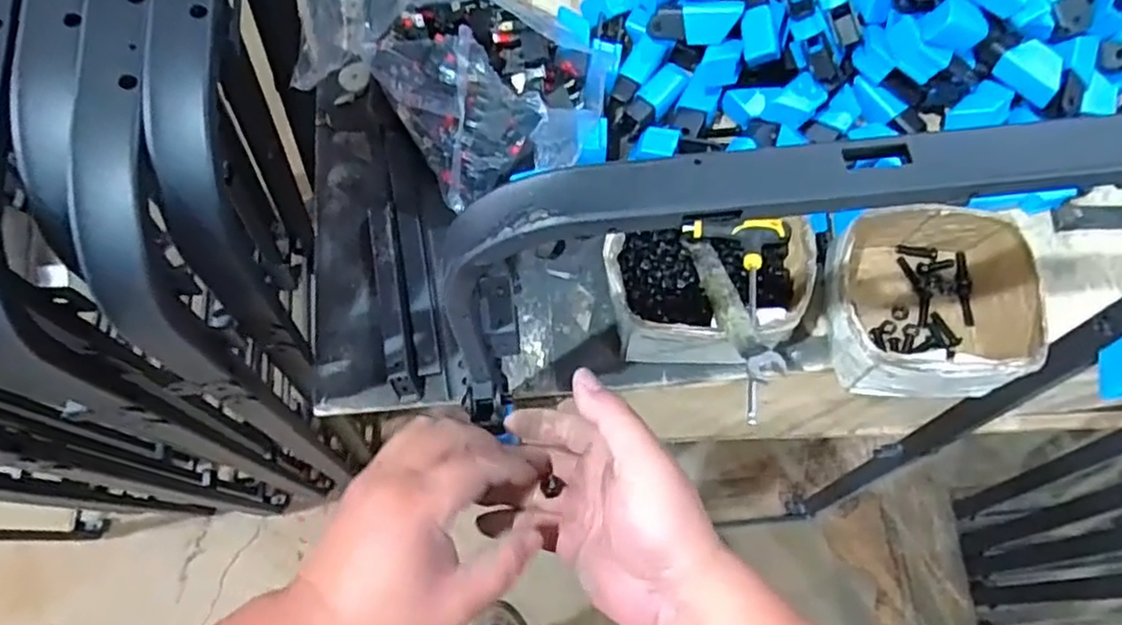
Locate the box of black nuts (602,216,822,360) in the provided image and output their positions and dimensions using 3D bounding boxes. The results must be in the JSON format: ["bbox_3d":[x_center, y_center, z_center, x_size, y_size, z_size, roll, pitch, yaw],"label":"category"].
[{"bbox_3d":[0.119,-0.019,0.574,0.166,0.082,0.123,5,73,2],"label":"box of black nuts"}]

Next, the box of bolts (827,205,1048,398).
[{"bbox_3d":[0.299,-0.008,0.576,0.154,0.084,0.142,-1,73,0],"label":"box of bolts"}]

